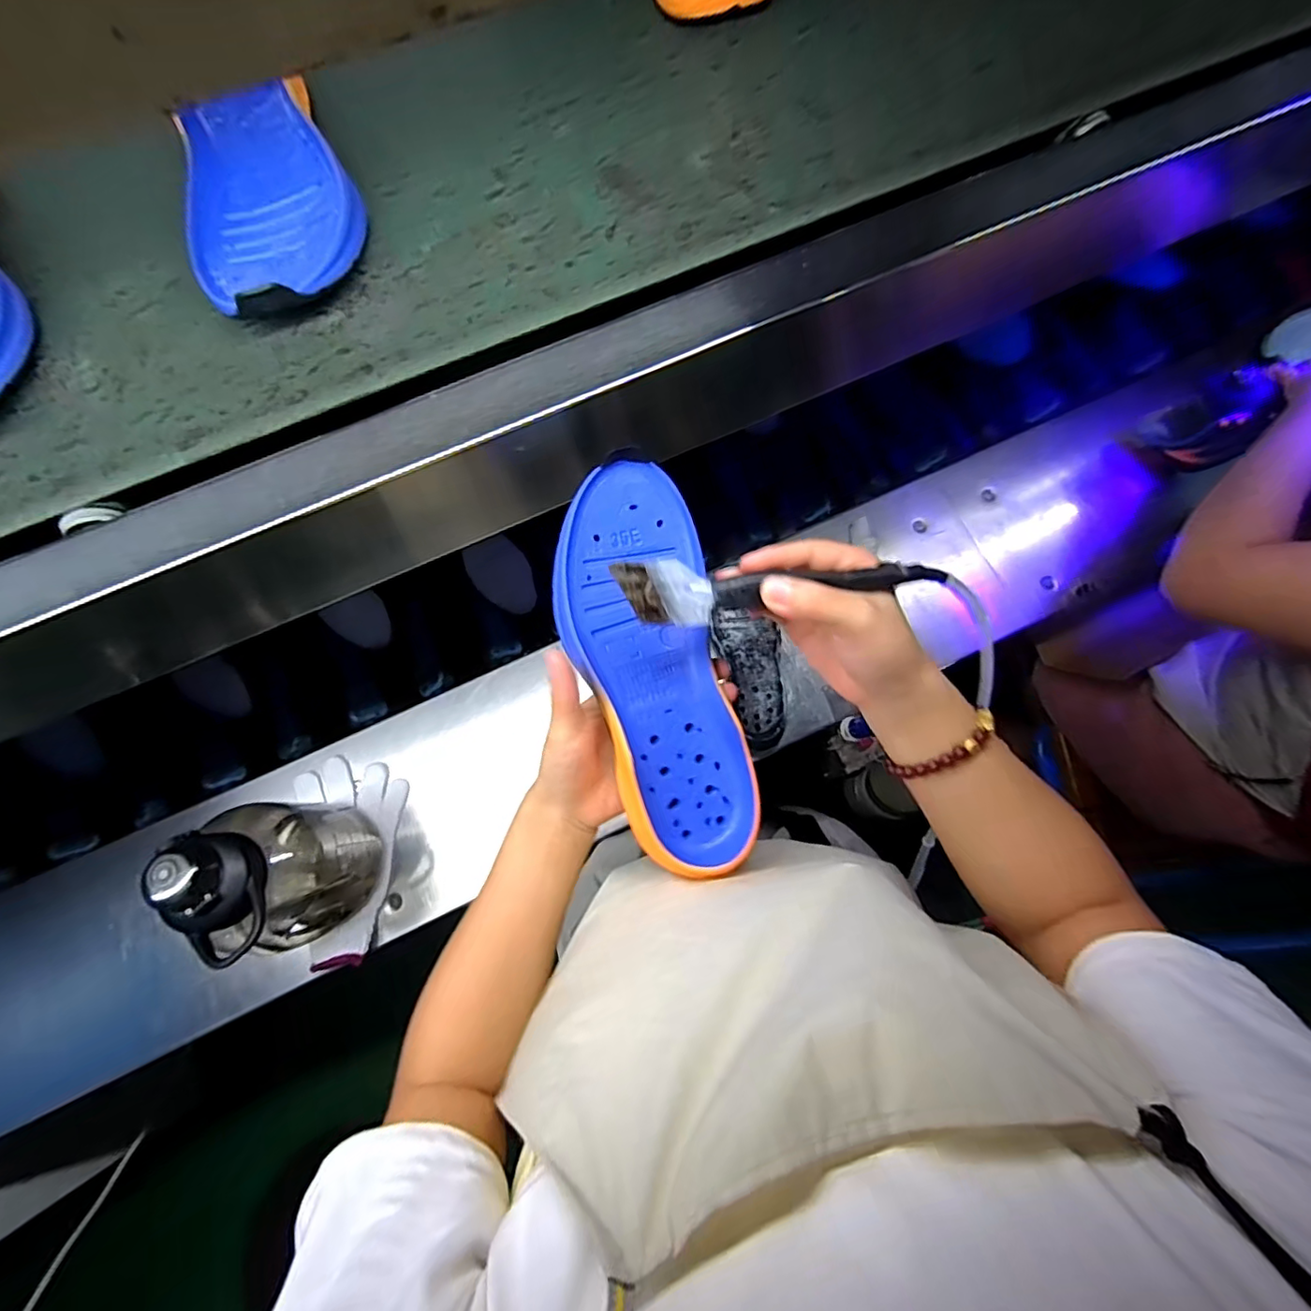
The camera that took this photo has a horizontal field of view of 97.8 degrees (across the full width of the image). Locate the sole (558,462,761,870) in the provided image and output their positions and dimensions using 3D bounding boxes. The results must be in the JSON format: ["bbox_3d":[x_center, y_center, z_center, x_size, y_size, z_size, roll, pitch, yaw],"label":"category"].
[{"bbox_3d":[0.000,0.008,0.338,0.088,0.031,0.240,-16,90,-3],"label":"sole"}]

